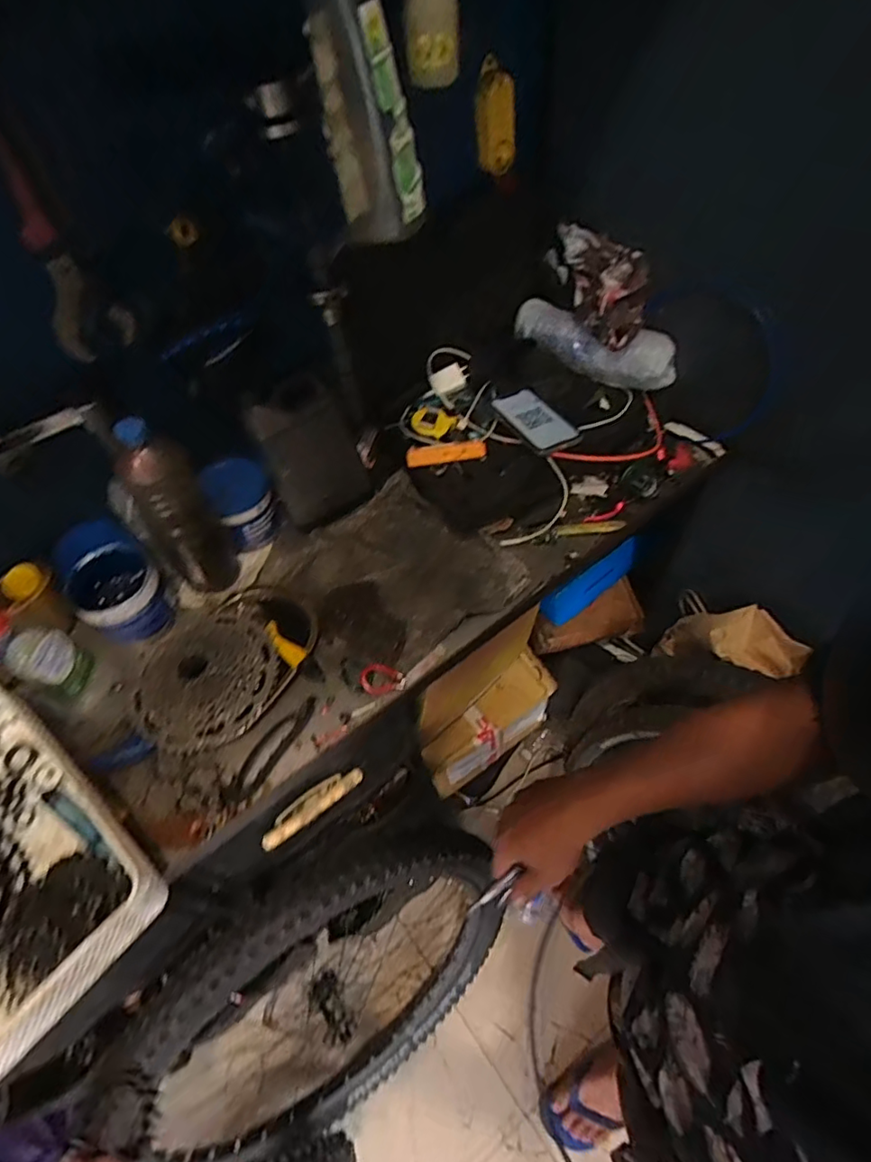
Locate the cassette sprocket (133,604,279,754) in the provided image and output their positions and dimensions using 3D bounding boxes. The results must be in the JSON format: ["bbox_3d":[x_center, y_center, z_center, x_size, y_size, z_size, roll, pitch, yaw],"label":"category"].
[{"bbox_3d":[-0.279,0.110,0.686,0.182,0.037,0.177,29,60,19],"label":"cassette sprocket"}]

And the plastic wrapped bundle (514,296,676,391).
[{"bbox_3d":[0.237,-0.359,0.875,0.254,0.072,0.057,26,61,21],"label":"plastic wrapped bundle"}]

